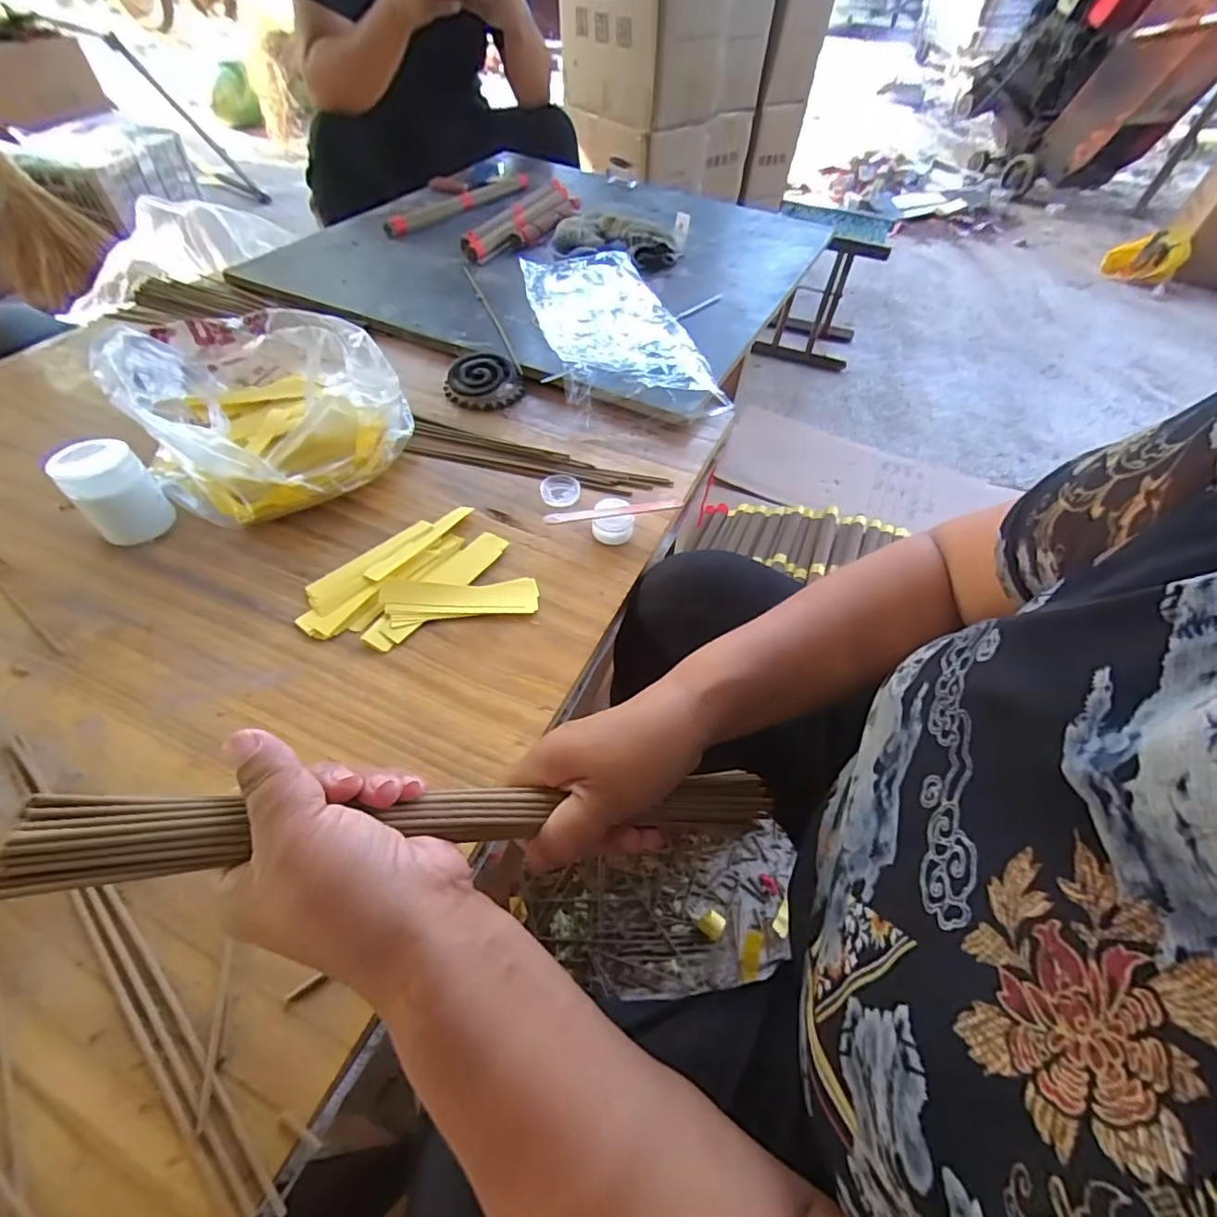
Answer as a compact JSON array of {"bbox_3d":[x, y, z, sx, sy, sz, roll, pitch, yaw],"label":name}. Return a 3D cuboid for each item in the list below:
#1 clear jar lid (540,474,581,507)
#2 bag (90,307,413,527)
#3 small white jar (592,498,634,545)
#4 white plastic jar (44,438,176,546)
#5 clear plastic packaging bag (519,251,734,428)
[{"bbox_3d":[-0.046,-0.115,0.527,0.035,0.006,0.042,8,52,3],"label":"clear jar lid"},{"bbox_3d":[-0.316,-0.199,0.510,0.244,0.102,0.219,38,58,24],"label":"bag"},{"bbox_3d":[0.004,-0.078,0.491,0.036,0.028,0.031,0,52,-3],"label":"small white jar"},{"bbox_3d":[-0.401,-0.093,0.450,0.052,0.071,0.057,38,58,24],"label":"white plastic jar"},{"bbox_3d":[-0.001,-0.349,0.682,0.170,0.045,0.376,-10,53,-11],"label":"clear plastic packaging bag"}]

